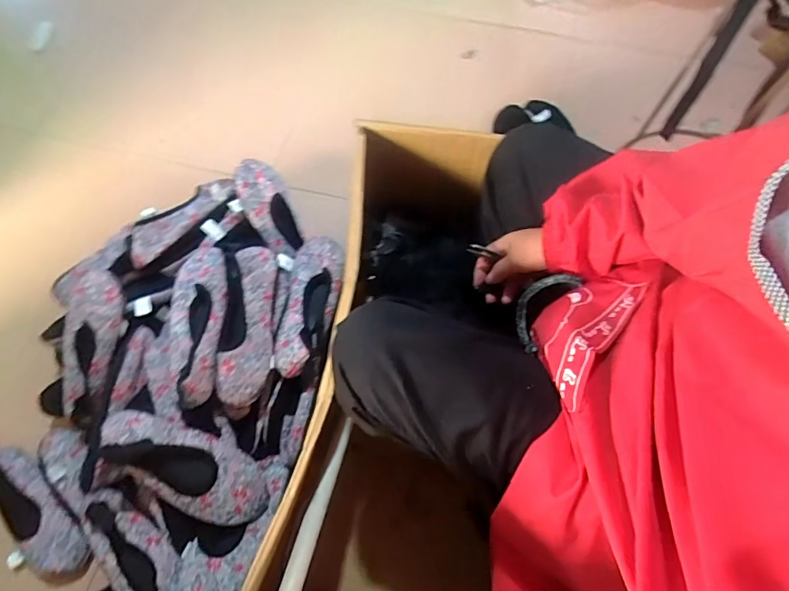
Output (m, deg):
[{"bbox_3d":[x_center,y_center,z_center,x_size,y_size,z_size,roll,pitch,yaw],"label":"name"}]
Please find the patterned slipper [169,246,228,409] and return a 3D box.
[{"bbox_3d":[-0.316,0.041,0.771,0.092,0.044,0.262,-4,68,0],"label":"patterned slipper"}]

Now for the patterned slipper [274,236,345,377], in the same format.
[{"bbox_3d":[-0.141,0.007,0.820,0.088,0.049,0.251,5,68,4],"label":"patterned slipper"}]

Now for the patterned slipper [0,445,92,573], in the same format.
[{"bbox_3d":[-0.599,0.343,0.792,0.277,0.043,0.090,38,74,15],"label":"patterned slipper"}]

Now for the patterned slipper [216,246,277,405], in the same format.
[{"bbox_3d":[-0.238,0.042,0.776,0.078,0.047,0.260,0,68,2],"label":"patterned slipper"}]

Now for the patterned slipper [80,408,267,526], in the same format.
[{"bbox_3d":[-0.308,0.253,0.710,0.252,0.060,0.111,28,70,-12],"label":"patterned slipper"}]

